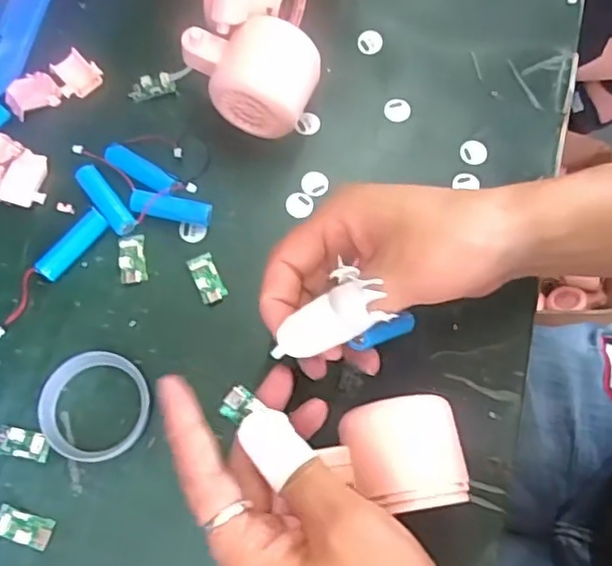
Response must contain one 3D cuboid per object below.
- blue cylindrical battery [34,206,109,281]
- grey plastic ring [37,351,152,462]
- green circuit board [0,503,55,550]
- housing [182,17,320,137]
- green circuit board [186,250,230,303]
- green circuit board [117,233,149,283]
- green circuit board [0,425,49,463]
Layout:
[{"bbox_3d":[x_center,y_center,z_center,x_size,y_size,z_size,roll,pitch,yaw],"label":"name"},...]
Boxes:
[{"bbox_3d":[-0.140,-0.023,0.383,0.015,0.010,0.049,39,74,12],"label":"blue cylindrical battery"},{"bbox_3d":[-0.116,0.067,0.350,0.057,0.010,0.058,0,71,-1],"label":"grey plastic ring"},{"bbox_3d":[-0.147,0.126,0.331,0.031,0.004,0.015,16,71,5],"label":"green circuit board"},{"bbox_3d":[-0.035,-0.128,0.399,0.078,0.054,0.051,18,71,5],"label":"housing"},{"bbox_3d":[-0.059,-0.003,0.379,0.015,0.004,0.031,-23,73,-9],"label":"green circuit board"},{"bbox_3d":[-0.104,-0.014,0.382,0.016,0.004,0.030,-9,71,-4],"label":"green circuit board"},{"bbox_3d":[-0.154,0.087,0.345,0.029,0.004,0.015,11,71,3],"label":"green circuit board"}]

